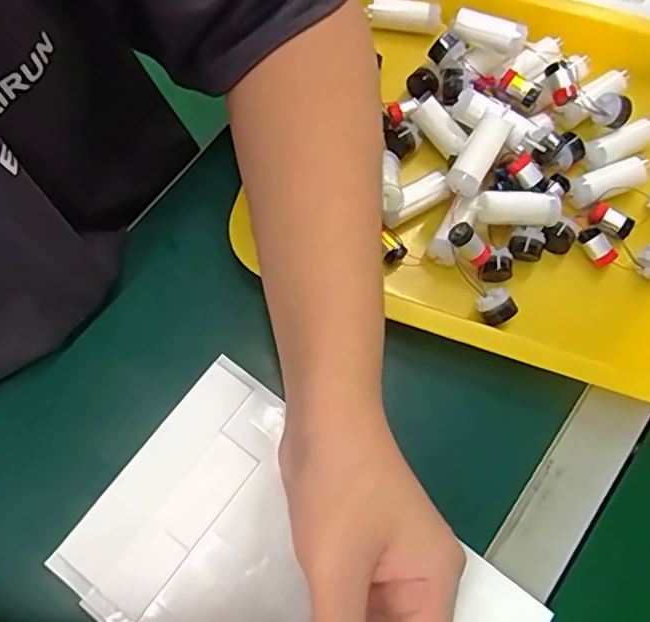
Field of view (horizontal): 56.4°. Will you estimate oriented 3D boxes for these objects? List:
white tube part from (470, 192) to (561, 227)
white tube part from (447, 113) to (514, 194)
[{"bbox_3d":[0.119,-0.063,0.377,0.054,0.017,0.015,-1,69,0],"label":"white tube part"},{"bbox_3d":[0.094,-0.094,0.367,0.020,0.015,0.050,34,94,12],"label":"white tube part"}]

